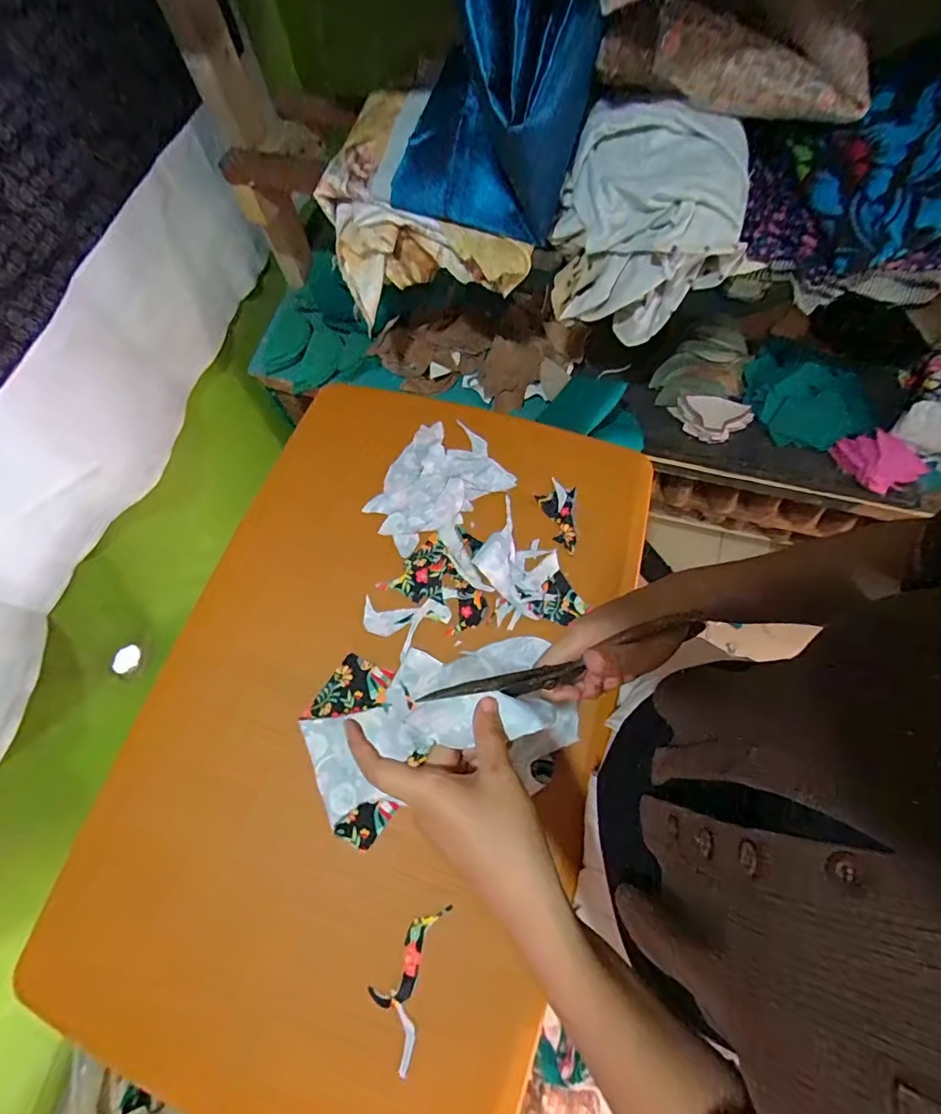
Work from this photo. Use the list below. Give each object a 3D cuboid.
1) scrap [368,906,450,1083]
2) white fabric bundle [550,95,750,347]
[{"bbox_3d":[-0.058,0.370,0.437,0.048,0.004,0.118,16,63,8],"label":"scrap"},{"bbox_3d":[0.189,-0.351,0.531,0.179,0.167,0.115,13,70,7],"label":"white fabric bundle"}]

